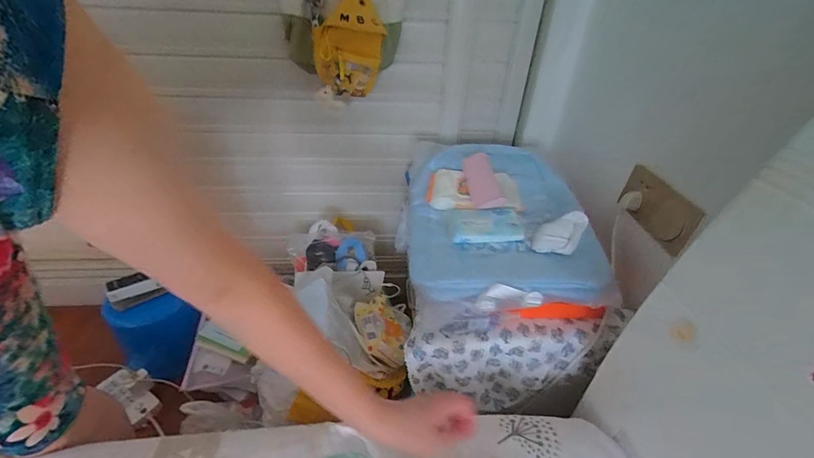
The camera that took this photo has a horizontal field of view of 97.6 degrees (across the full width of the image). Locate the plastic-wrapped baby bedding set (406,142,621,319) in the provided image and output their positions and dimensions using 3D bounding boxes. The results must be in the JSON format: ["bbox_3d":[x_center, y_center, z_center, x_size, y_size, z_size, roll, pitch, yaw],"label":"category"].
[{"bbox_3d":[0.178,-0.029,0.760,0.349,0.134,0.472,2,35,-1],"label":"plastic-wrapped baby bedding set"}]

